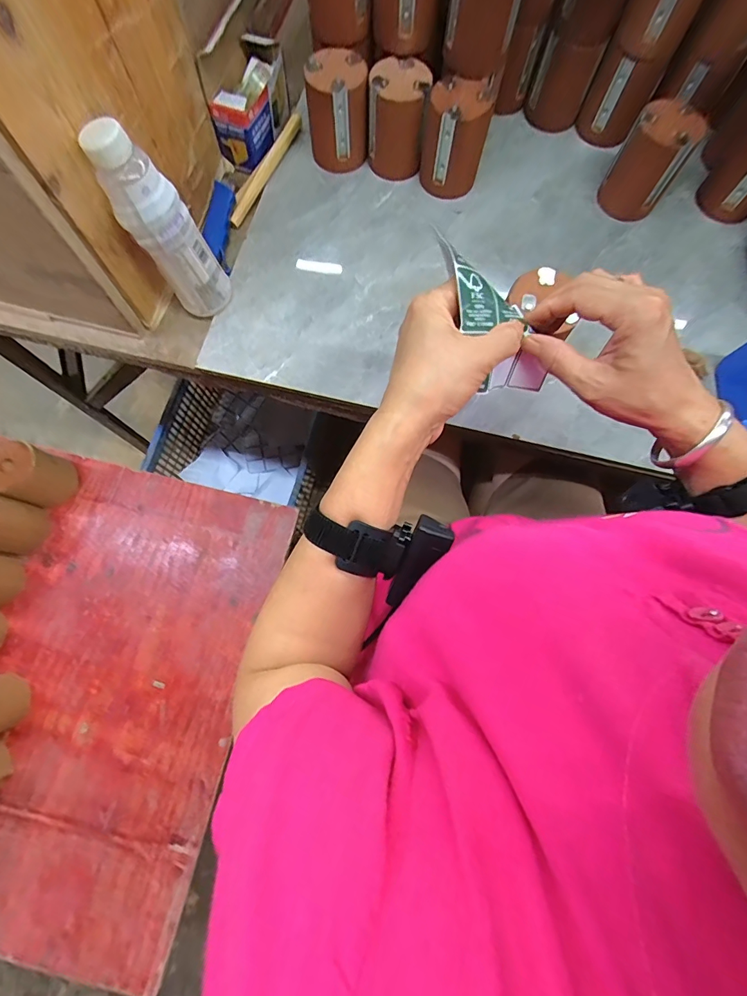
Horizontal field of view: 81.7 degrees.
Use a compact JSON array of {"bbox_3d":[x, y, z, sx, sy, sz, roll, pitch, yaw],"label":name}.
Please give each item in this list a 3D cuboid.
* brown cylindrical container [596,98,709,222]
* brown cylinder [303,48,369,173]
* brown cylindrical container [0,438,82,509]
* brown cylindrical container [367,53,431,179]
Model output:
[{"bbox_3d":[0.351,-0.427,0.556,0.080,0.120,0.073,0,76,-1],"label":"brown cylindrical container"},{"bbox_3d":[-0.046,-0.508,0.572,0.077,0.105,0.068,1,76,-1],"label":"brown cylinder"},{"bbox_3d":[-0.555,-0.039,0.704,0.081,0.109,0.086,0,76,-1],"label":"brown cylindrical container"},{"bbox_3d":[0.032,-0.495,0.573,0.075,0.109,0.066,14,76,2],"label":"brown cylindrical container"}]

